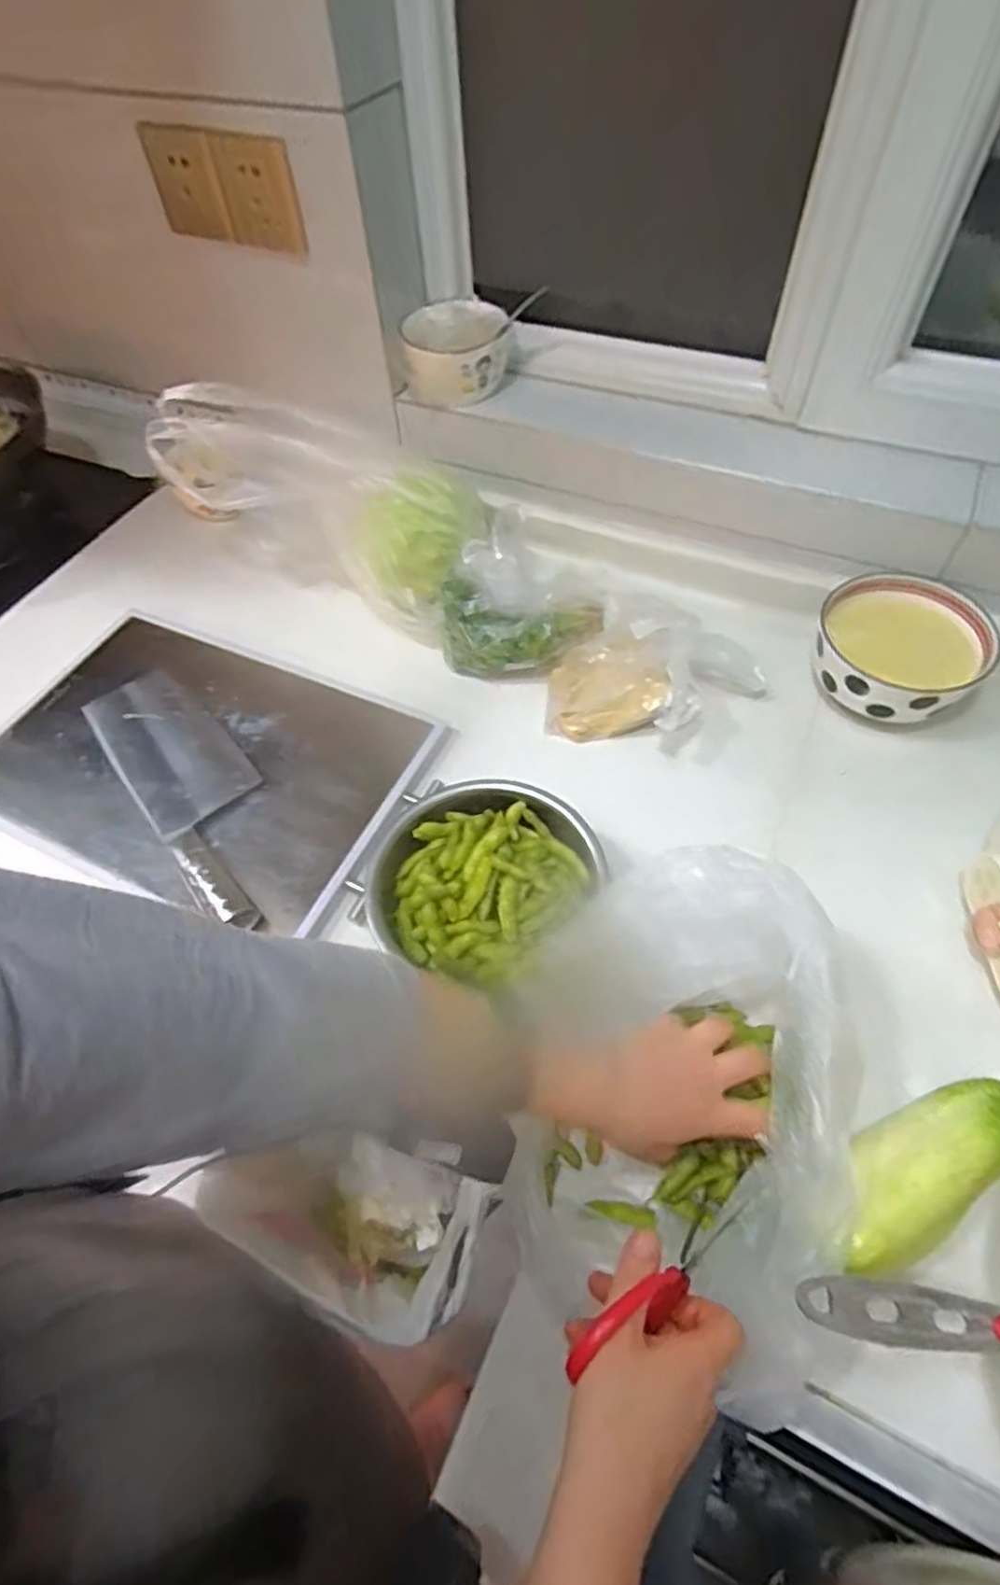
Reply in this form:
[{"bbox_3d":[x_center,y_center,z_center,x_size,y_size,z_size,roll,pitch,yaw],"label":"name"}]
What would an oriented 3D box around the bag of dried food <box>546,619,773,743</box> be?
[{"bbox_3d":[0.152,-0.110,0.668,0.214,0.082,0.144,-1,56,2],"label":"bag of dried food"}]

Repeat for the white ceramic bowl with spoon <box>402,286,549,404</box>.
[{"bbox_3d":[-0.049,-0.487,0.776,0.119,0.073,0.104,2,56,4],"label":"white ceramic bowl with spoon"}]

